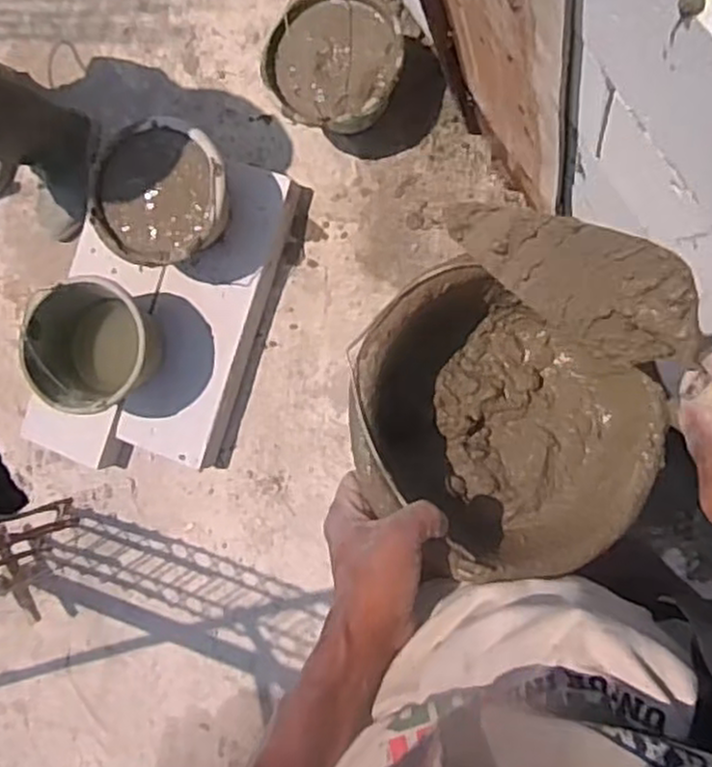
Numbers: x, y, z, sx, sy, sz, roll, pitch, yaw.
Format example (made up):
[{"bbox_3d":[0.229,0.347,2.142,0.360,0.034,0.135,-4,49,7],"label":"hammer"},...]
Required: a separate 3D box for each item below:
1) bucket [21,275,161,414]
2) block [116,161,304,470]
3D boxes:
[{"bbox_3d":[-0.482,-0.070,1.397,0.226,0.178,0.233,0,90,14],"label":"bucket"},{"bbox_3d":[-0.288,-0.137,1.486,0.201,0.092,0.597,22,95,13],"label":"block"}]

